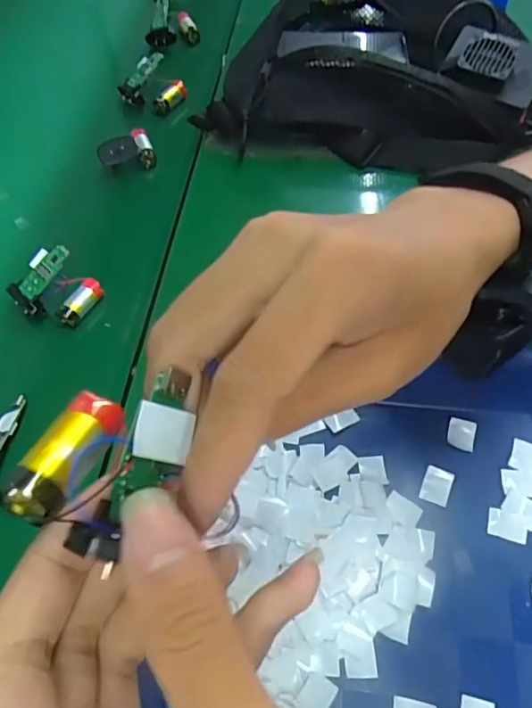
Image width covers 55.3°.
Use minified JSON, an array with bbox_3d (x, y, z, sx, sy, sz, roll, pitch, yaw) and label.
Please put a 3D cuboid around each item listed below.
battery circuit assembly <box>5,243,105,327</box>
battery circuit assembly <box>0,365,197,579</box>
[{"bbox_3d":[-0.150,-0.046,0.364,0.052,0.015,0.051,42,85,-7],"label":"battery circuit assembly"},{"bbox_3d":[-0.042,0.027,0.139,0.032,0.021,0.051,17,60,14],"label":"battery circuit assembly"}]

